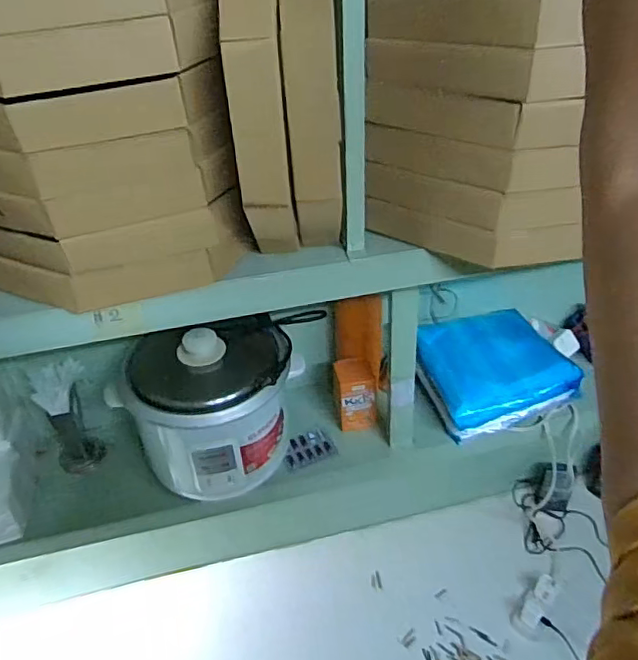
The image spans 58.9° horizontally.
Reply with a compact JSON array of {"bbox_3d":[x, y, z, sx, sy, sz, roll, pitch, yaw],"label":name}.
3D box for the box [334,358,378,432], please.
[{"bbox_3d":[0.063,0.109,0.950,0.069,0.107,0.056,-5,36,-3],"label":"box"}]

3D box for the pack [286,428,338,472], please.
[{"bbox_3d":[-0.018,0.199,0.948,0.086,0.008,0.053,-16,62,-19],"label":"pack"}]

